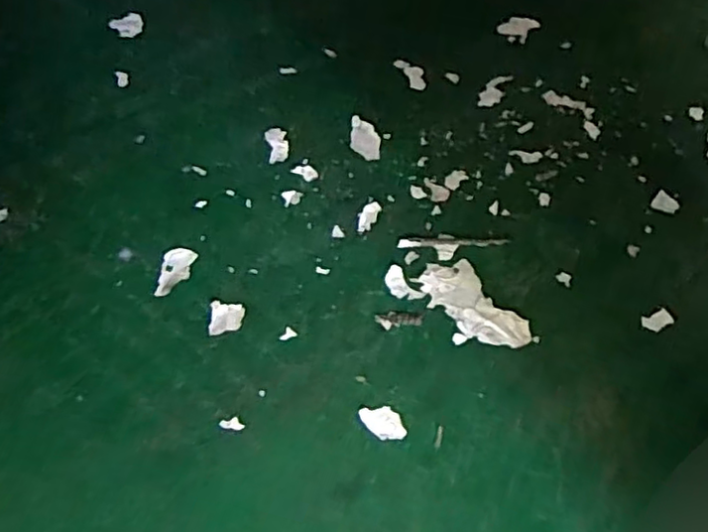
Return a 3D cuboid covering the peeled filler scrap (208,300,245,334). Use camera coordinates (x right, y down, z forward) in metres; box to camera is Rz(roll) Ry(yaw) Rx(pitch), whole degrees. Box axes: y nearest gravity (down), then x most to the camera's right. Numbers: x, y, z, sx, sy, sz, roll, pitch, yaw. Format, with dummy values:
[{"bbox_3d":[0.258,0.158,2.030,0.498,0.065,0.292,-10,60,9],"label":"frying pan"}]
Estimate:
[{"bbox_3d":[-0.111,0.044,0.588,0.029,0.004,0.032,-3,60,3],"label":"peeled filler scrap"}]

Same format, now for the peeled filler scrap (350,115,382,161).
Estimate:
[{"bbox_3d":[0.012,-0.129,0.679,0.031,0.004,0.054,2,60,5],"label":"peeled filler scrap"}]

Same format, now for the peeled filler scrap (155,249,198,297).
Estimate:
[{"bbox_3d":[-0.164,0.005,0.610,0.029,0.004,0.049,10,62,10],"label":"peeled filler scrap"}]

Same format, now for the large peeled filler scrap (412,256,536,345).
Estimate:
[{"bbox_3d":[0.103,0.033,0.580,0.050,0.004,0.104,-35,64,-15],"label":"large peeled filler scrap"}]

